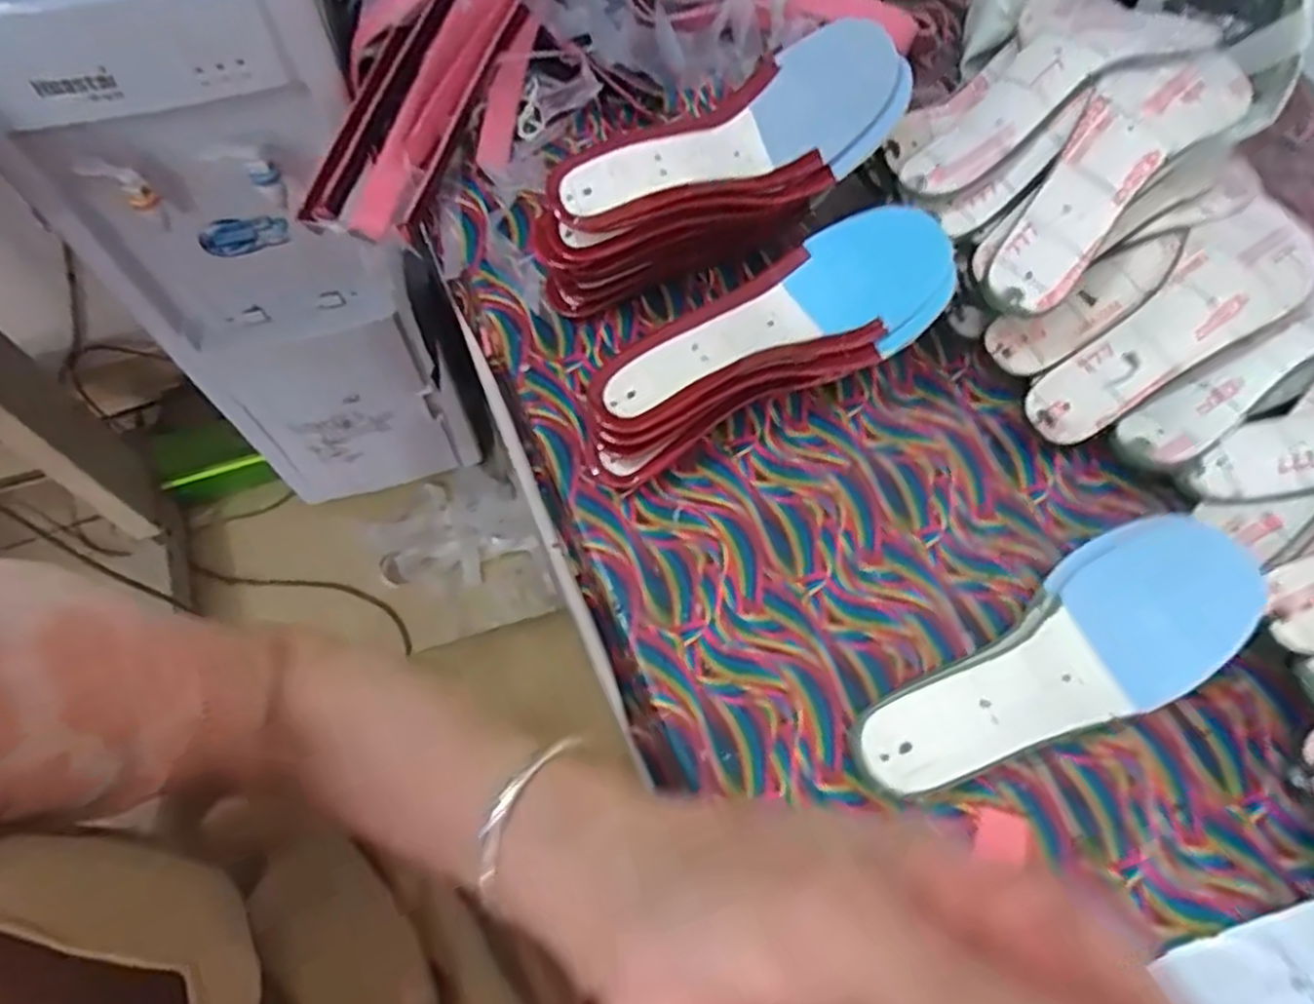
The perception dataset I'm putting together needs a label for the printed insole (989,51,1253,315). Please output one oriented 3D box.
[{"bbox_3d":[0.280,-0.205,0.463,0.066,0.036,0.219,40,88,15],"label":"printed insole"}]

